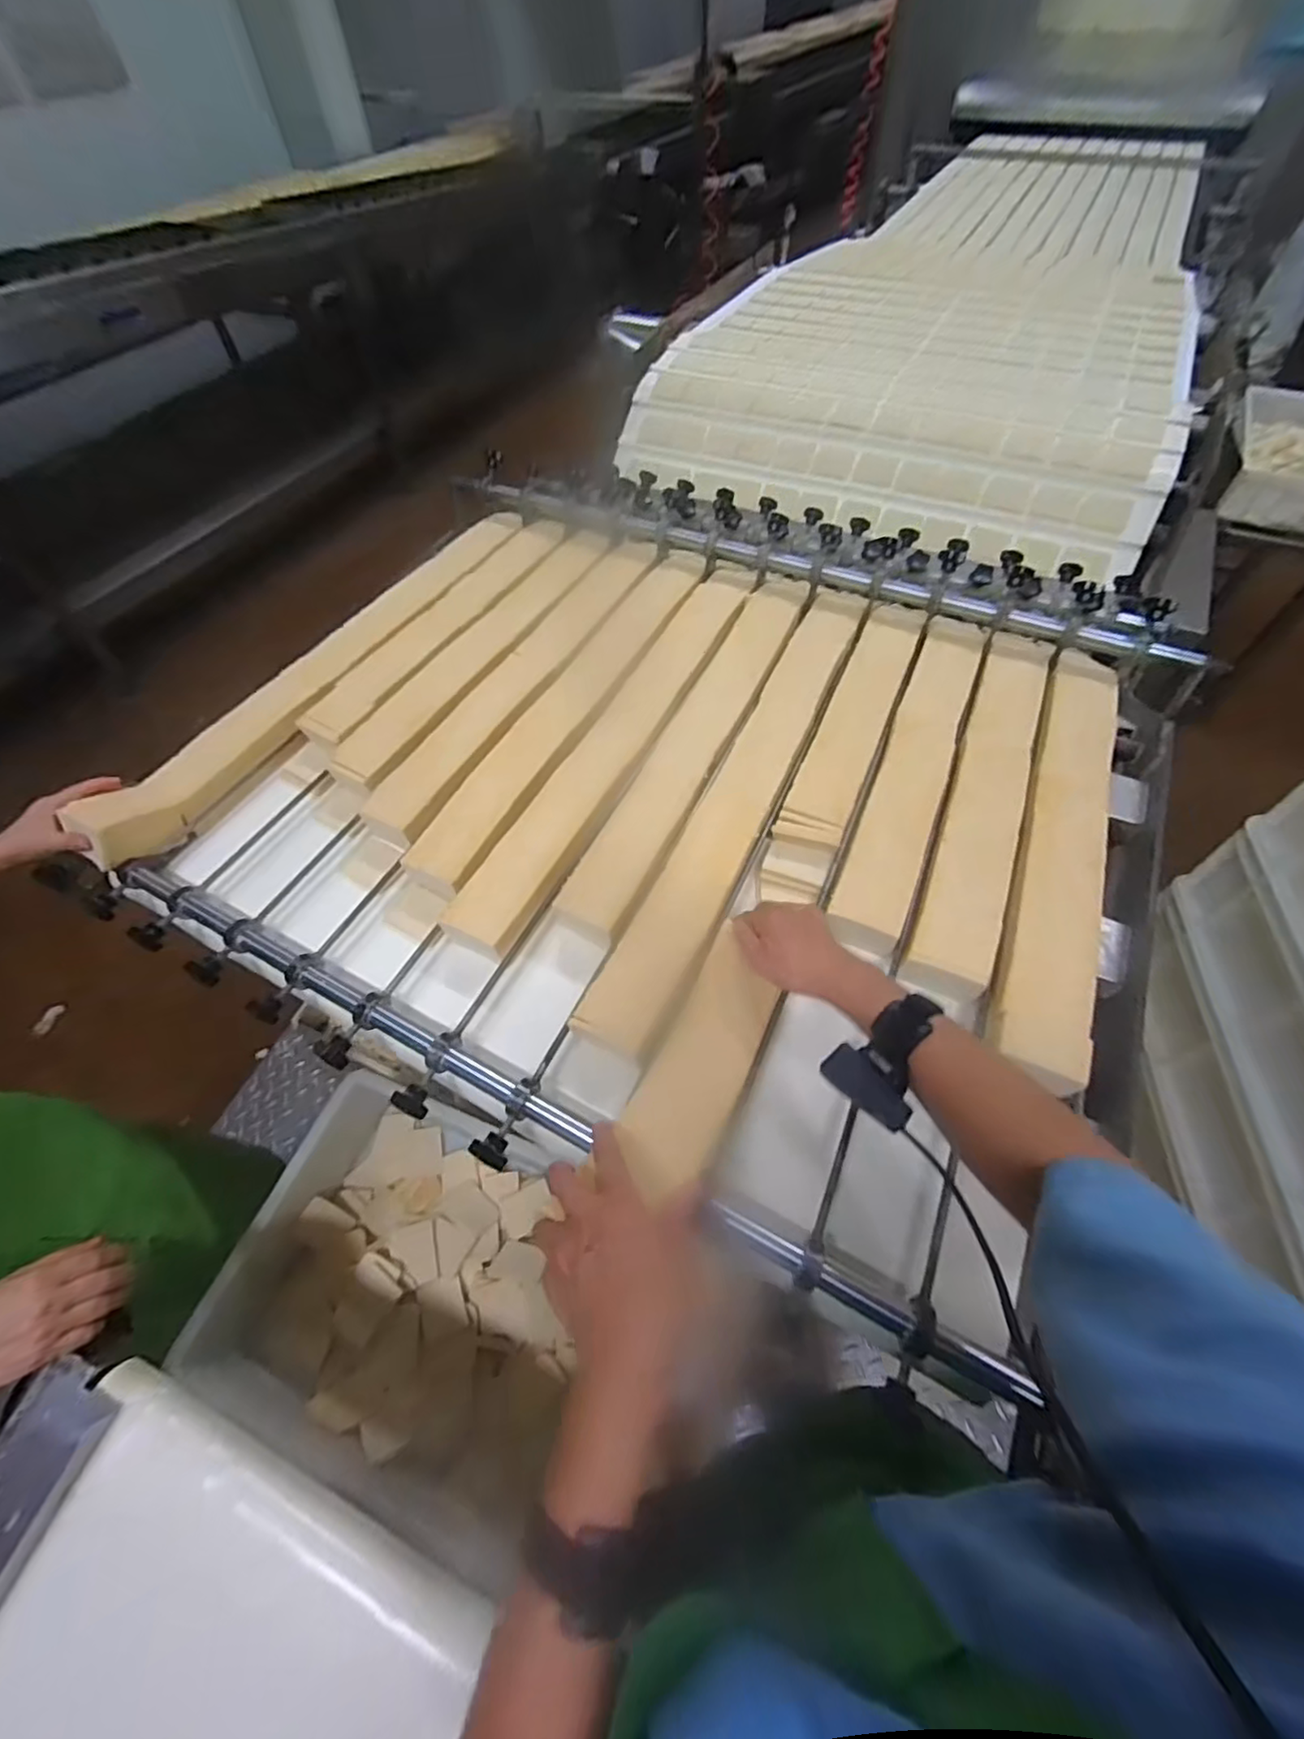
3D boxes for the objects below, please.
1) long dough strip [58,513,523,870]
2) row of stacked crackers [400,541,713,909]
[{"bbox_3d":[-0.450,-0.320,0.926,0.093,0.061,0.831,26,60,19],"label":"long dough strip"},{"bbox_3d":[-0.100,-0.243,0.865,0.098,0.038,0.665,19,61,24],"label":"row of stacked crackers"}]

